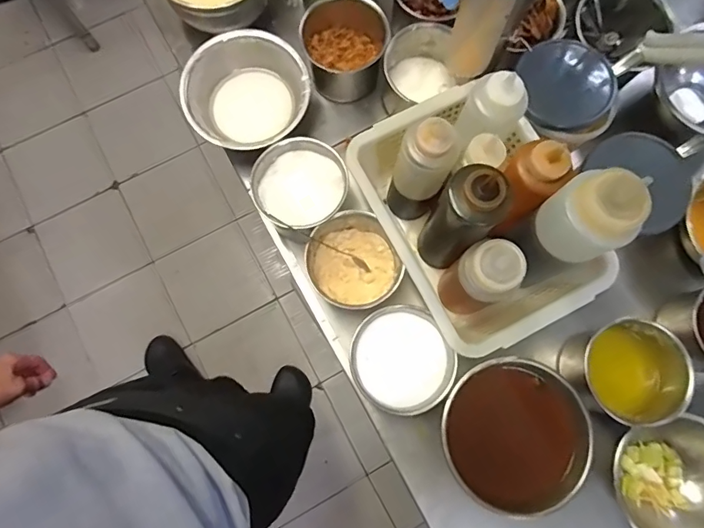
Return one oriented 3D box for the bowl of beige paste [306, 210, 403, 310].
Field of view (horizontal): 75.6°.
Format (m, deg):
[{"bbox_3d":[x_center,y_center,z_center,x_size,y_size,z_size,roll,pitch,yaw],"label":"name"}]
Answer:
[{"bbox_3d":[0.002,0.004,0.590,0.109,0.088,0.115,0,78,0],"label":"bowl of beige paste"}]

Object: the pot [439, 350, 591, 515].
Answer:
[{"bbox_3d":[0.199,0.204,0.557,0.159,0.079,0.170,0,78,0],"label":"pot"}]

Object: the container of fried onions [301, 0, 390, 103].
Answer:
[{"bbox_3d":[-0.010,-0.313,0.654,0.110,0.100,0.114,0,78,0],"label":"container of fried onions"}]

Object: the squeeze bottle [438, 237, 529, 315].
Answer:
[{"bbox_3d":[0.149,0.020,0.542,0.060,0.166,0.064,-25,79,-5],"label":"squeeze bottle"}]

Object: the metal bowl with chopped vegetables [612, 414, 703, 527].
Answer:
[{"bbox_3d":[0.386,0.256,0.541,0.127,0.070,0.128,0,78,0],"label":"metal bowl with chopped vegetables"}]

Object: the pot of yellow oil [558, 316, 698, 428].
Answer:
[{"bbox_3d":[0.332,0.131,0.557,0.118,0.104,0.111,0,78,0],"label":"pot of yellow oil"}]

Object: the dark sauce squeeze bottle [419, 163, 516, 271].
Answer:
[{"bbox_3d":[0.122,-0.046,0.527,0.064,0.204,0.059,0,78,0],"label":"dark sauce squeeze bottle"}]

